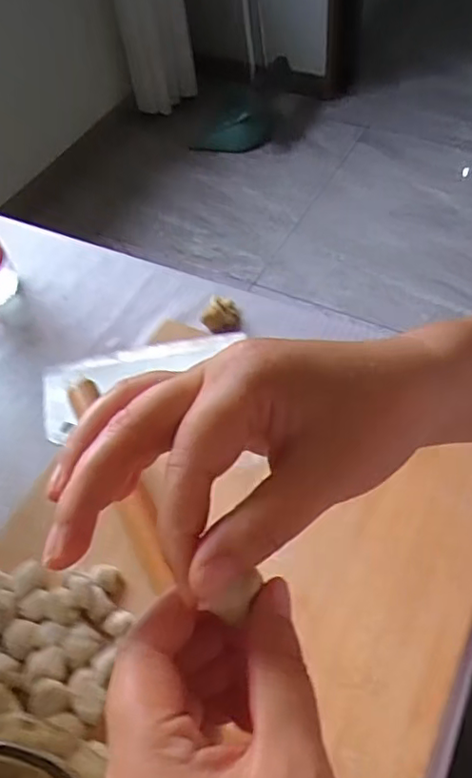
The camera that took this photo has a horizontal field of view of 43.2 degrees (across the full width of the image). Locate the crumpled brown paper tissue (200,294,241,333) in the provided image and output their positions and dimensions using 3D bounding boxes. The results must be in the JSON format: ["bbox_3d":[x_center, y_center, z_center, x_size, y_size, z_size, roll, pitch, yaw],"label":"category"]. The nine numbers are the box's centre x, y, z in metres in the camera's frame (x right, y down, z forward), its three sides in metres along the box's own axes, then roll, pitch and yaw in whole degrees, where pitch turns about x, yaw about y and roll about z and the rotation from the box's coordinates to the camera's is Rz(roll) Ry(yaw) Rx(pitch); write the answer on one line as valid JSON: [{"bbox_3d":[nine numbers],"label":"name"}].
[{"bbox_3d":[-0.012,-0.067,0.543,0.021,0.033,0.033,36,65,27],"label":"crumpled brown paper tissue"}]

